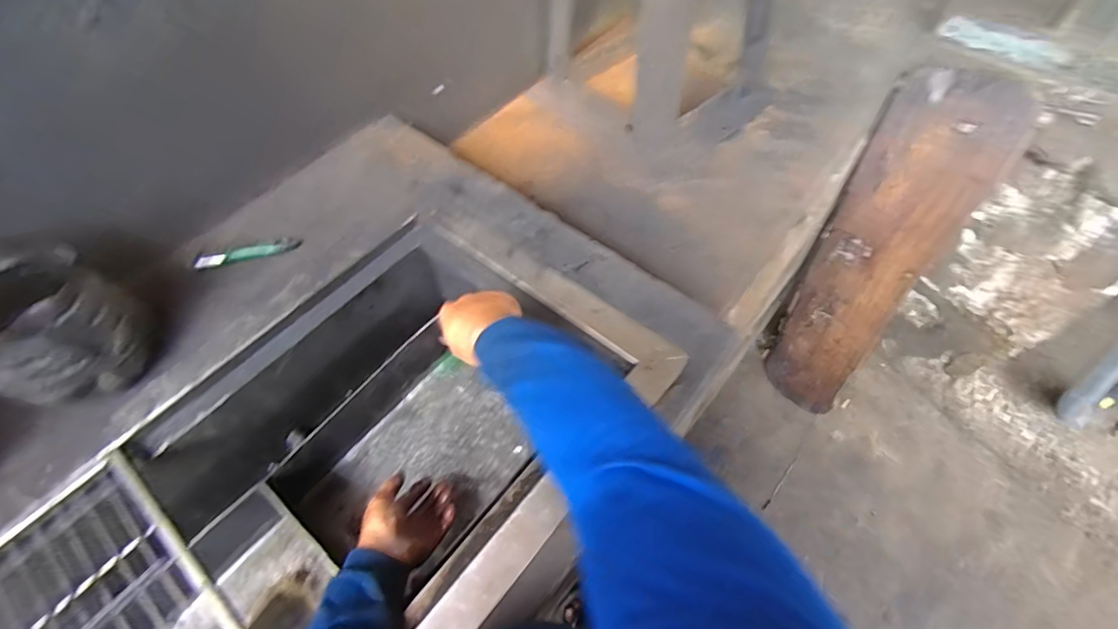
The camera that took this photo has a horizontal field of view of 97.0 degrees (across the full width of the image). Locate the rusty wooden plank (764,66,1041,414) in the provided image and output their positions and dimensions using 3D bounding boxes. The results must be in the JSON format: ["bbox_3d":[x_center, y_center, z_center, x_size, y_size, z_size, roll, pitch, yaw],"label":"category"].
[{"bbox_3d":[0.799,-0.127,1.289,0.041,0.903,0.257,-18,44,-40],"label":"rusty wooden plank"}]

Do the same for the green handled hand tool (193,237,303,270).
[{"bbox_3d":[-0.475,-0.095,0.756,0.143,0.020,0.018,-17,58,-7],"label":"green handled hand tool"}]

